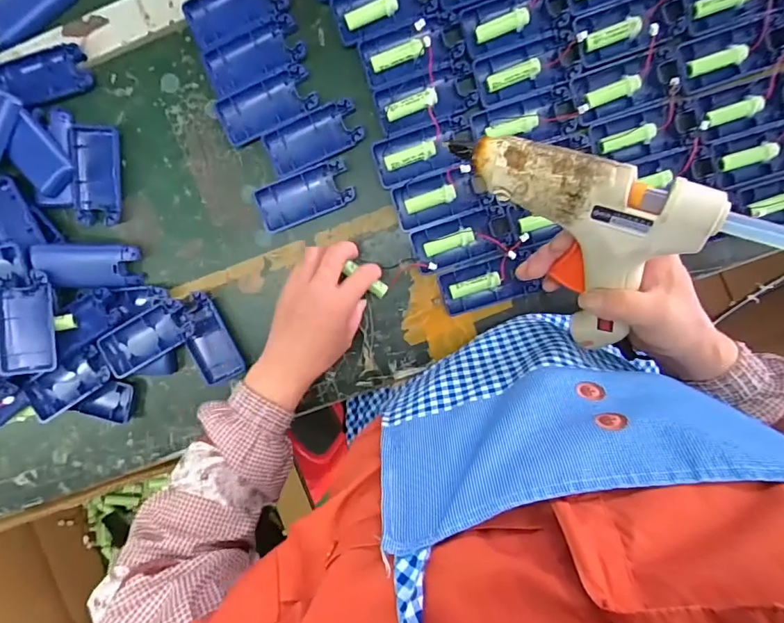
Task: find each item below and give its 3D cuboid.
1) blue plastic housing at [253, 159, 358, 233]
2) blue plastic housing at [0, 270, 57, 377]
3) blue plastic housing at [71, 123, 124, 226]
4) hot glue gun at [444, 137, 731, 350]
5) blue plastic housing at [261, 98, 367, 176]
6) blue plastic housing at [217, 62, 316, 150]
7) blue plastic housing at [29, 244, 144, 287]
[{"bbox_3d":[-0.083,-0.110,0.442,0.091,0.010,0.044,-18,93,5],"label":"blue plastic housing"},{"bbox_3d":[-0.336,0.011,0.424,0.046,0.011,0.093,-1,88,-15],"label":"blue plastic housing"},{"bbox_3d":[-0.285,-0.132,0.448,0.046,0.015,0.093,0,94,3],"label":"blue plastic housing"},{"bbox_3d":[0.141,-0.056,0.294,0.168,0.114,0.036,54,52,-19],"label":"hot glue gun"},{"bbox_3d":[-0.073,-0.162,0.435,0.090,0.011,0.042,-23,92,5],"label":"blue plastic housing"},{"bbox_3d":[-0.116,-0.192,0.435,0.092,0.013,0.043,-23,92,5],"label":"blue plastic housing"},{"bbox_3d":[-0.291,-0.044,0.442,0.089,0.015,0.042,2,94,-15],"label":"blue plastic housing"}]

